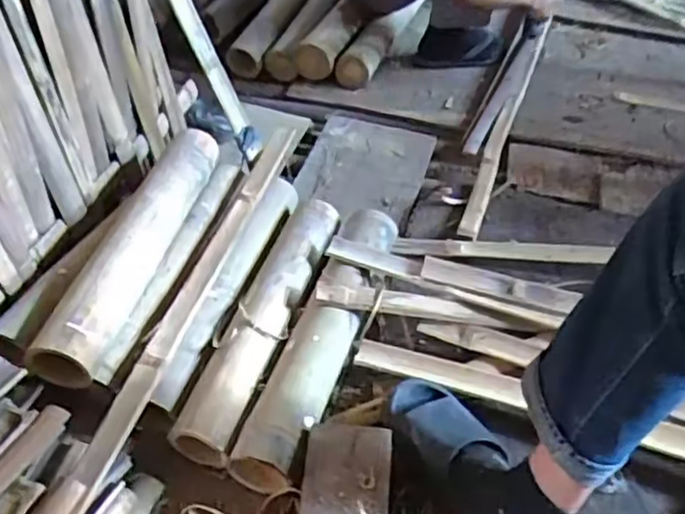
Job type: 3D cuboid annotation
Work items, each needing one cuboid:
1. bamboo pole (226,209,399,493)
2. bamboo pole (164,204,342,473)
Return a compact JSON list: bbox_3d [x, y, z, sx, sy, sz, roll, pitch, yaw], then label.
[{"bbox_3d":[-0.021,0.105,1.047,0.088,0.089,0.513,15,47,12],"label":"bamboo pole"},{"bbox_3d":[-0.108,0.082,1.060,0.082,0.069,0.488,15,47,12],"label":"bamboo pole"}]

